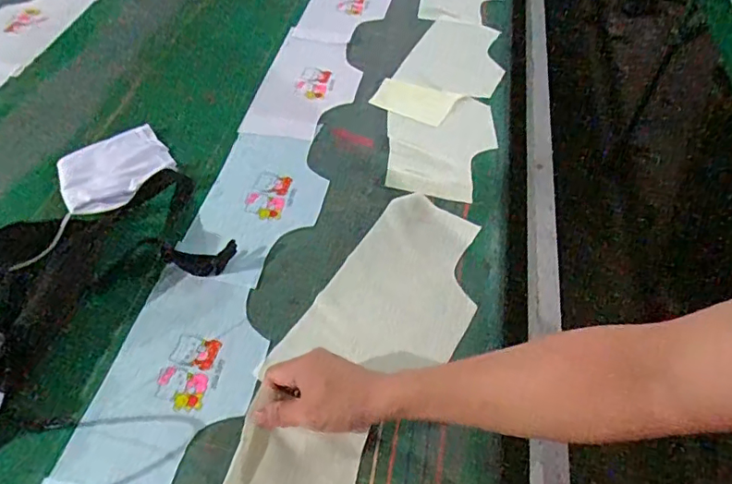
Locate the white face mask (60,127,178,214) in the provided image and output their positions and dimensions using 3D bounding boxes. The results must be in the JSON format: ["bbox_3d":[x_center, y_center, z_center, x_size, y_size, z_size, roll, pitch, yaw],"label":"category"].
[{"bbox_3d":[-0.339,-0.098,0.745,0.147,0.034,0.147,-31,57,-23],"label":"white face mask"}]

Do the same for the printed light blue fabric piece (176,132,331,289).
[{"bbox_3d":[-0.140,-0.054,0.730,0.153,0.009,0.254,11,51,8],"label":"printed light blue fabric piece"}]

